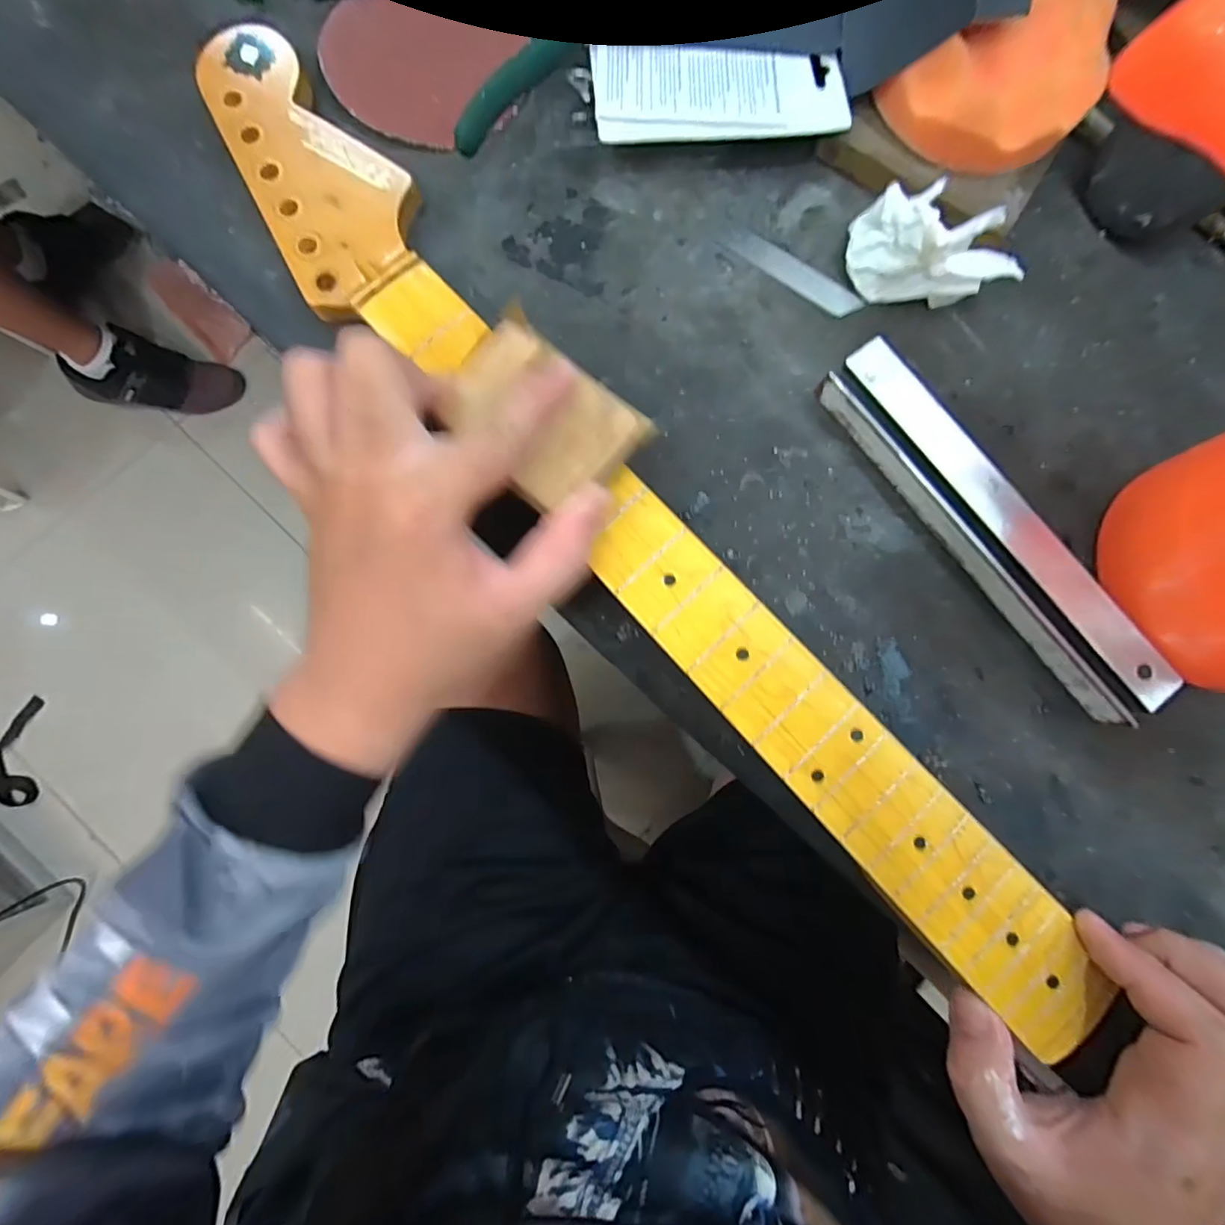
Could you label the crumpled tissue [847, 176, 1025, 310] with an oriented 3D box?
[{"bbox_3d":[0.172,-0.194,0.284,0.084,0.036,0.044,31,82,2],"label":"crumpled tissue"}]

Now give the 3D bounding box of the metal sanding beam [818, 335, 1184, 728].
[{"bbox_3d":[0.196,-0.044,0.276,0.040,0.020,0.223,-37,86,-7],"label":"metal sanding beam"}]

